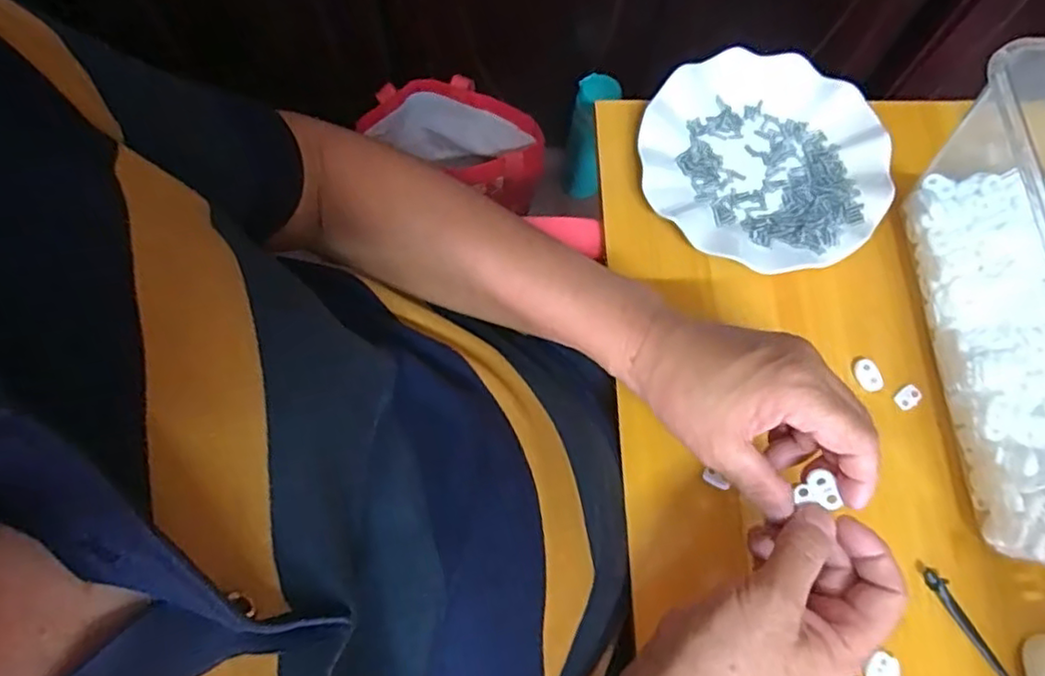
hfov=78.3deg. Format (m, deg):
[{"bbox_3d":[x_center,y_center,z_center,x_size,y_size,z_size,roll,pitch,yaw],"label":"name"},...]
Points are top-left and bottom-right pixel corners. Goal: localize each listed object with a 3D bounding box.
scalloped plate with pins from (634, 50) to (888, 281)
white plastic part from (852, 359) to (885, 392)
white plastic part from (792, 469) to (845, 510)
[{"bbox_3d":[0.179,-0.133,0.485,0.176,0.022,0.174,1,72,-2],"label":"scalloped plate with pins"},{"bbox_3d":[0.241,0.025,0.444,0.017,0.009,0.023,-24,75,-9],"label":"white plastic part"},{"bbox_3d":[0.158,0.083,0.346,0.020,0.004,0.021,-21,80,22],"label":"white plastic part"}]

